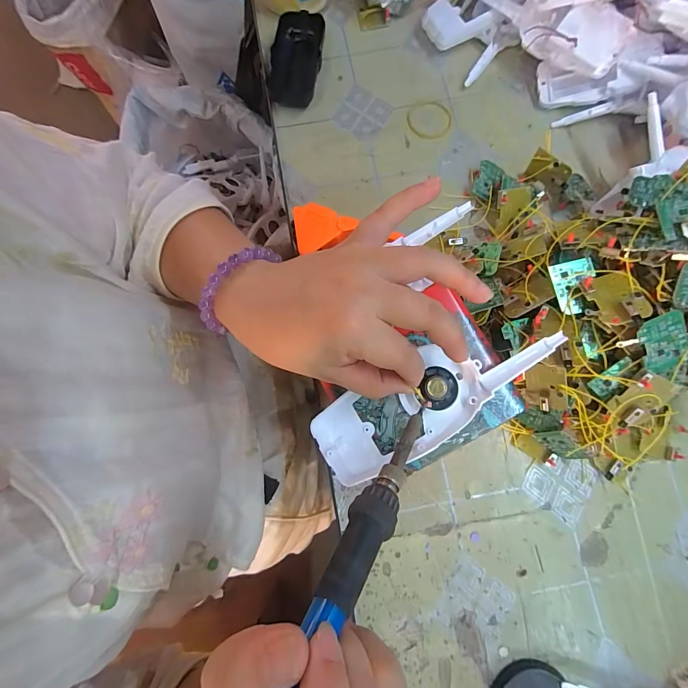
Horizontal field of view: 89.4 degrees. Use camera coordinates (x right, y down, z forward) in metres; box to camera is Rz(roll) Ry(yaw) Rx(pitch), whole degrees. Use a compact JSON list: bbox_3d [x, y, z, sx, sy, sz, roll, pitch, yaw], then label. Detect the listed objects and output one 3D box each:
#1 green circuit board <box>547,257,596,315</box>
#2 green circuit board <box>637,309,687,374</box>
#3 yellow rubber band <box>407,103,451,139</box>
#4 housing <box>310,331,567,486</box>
[{"bbox_3d":[0.188,-0.047,0.280,0.032,0.006,0.042,-14,81,8],"label":"green circuit board"},{"bbox_3d":[0.237,0.001,0.257,0.033,0.004,0.047,-20,104,4],"label":"green circuit board"},{"bbox_3d":[0.095,-0.247,0.385,0.049,0.004,0.046,0,79,1],"label":"yellow rubber band"},{"bbox_3d":[0.061,0.035,0.228,0.163,0.018,0.059,-26,79,3],"label":"housing"}]

